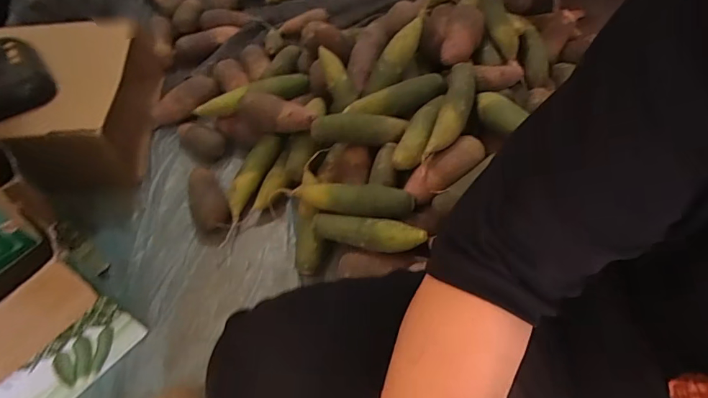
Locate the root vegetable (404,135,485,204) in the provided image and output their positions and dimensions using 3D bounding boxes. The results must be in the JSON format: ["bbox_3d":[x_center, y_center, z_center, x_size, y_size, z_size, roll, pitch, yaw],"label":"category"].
[{"bbox_3d":[0.161,-0.053,0.762,0.160,0.041,0.059,-32,60,-18],"label":"root vegetable"}]

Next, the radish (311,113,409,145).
[{"bbox_3d":[0.019,-0.130,0.805,0.176,0.047,0.060,-3,54,-19],"label":"radish"}]

